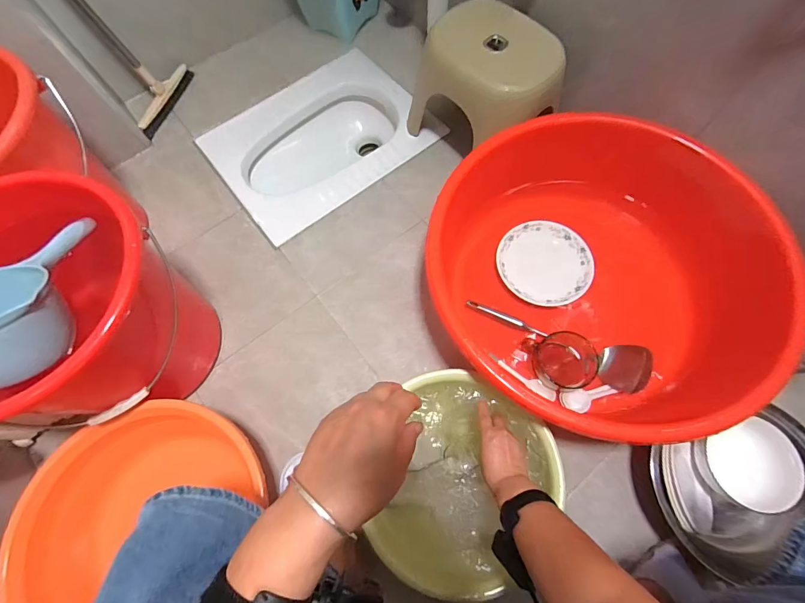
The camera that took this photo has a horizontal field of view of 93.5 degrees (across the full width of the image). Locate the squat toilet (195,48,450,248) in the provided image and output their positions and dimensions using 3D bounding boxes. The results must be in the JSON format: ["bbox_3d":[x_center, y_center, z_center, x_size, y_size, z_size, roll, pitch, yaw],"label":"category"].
[{"bbox_3d":[-0.209,-0.408,1.073,0.539,0.168,0.401,-37,73,-11],"label":"squat toilet"}]

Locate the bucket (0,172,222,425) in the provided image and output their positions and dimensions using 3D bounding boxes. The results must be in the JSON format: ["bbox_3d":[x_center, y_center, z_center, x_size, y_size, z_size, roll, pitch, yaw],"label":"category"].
[{"bbox_3d":[-0.514,0.035,0.631,0.335,0.376,0.328,-1,70,2],"label":"bucket"}]

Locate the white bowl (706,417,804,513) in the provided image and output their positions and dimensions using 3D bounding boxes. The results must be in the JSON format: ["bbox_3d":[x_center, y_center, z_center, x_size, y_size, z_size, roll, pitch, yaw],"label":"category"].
[{"bbox_3d":[0.647,0.288,0.693,0.058,0.130,0.161,-7,87,-31],"label":"white bowl"}]

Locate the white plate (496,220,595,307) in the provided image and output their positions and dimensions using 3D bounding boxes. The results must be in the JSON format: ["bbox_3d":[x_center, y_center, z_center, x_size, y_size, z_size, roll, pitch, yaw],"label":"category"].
[{"bbox_3d":[0.308,-0.087,0.818,0.196,0.015,0.197,-1,70,2],"label":"white plate"}]

